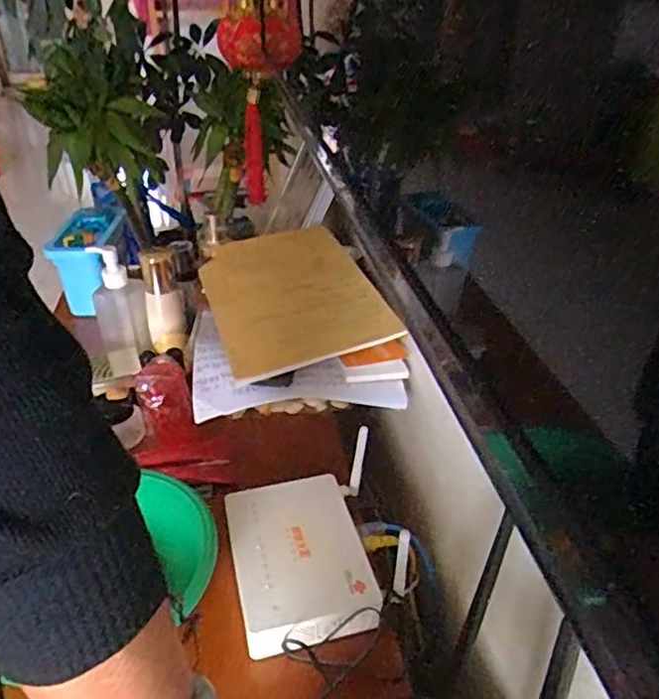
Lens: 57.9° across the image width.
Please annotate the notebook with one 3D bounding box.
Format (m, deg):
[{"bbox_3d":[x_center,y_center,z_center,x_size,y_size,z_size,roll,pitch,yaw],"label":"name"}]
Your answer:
[{"bbox_3d":[-0.048,-0.068,0.671,0.170,0.016,0.271,-18,38,-10],"label":"notebook"}]

